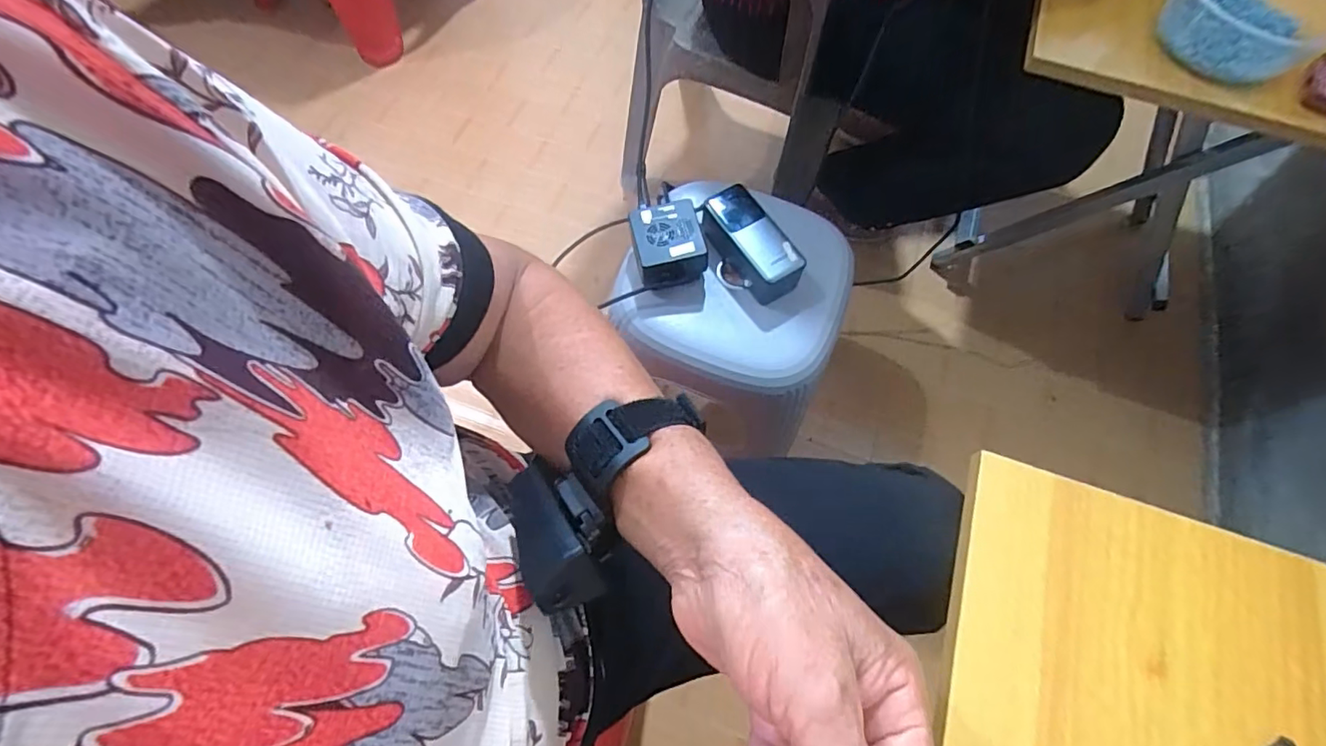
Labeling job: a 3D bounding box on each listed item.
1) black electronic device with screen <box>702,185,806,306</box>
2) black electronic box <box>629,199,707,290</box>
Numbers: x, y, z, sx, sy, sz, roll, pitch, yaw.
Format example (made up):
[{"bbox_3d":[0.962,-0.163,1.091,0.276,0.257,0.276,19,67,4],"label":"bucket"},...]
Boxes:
[{"bbox_3d":[0.102,-0.148,0.646,0.054,0.056,0.137,-33,72,-14],"label":"black electronic device with screen"},{"bbox_3d":[0.006,-0.144,0.626,0.076,0.044,0.086,-11,68,-6],"label":"black electronic box"}]

